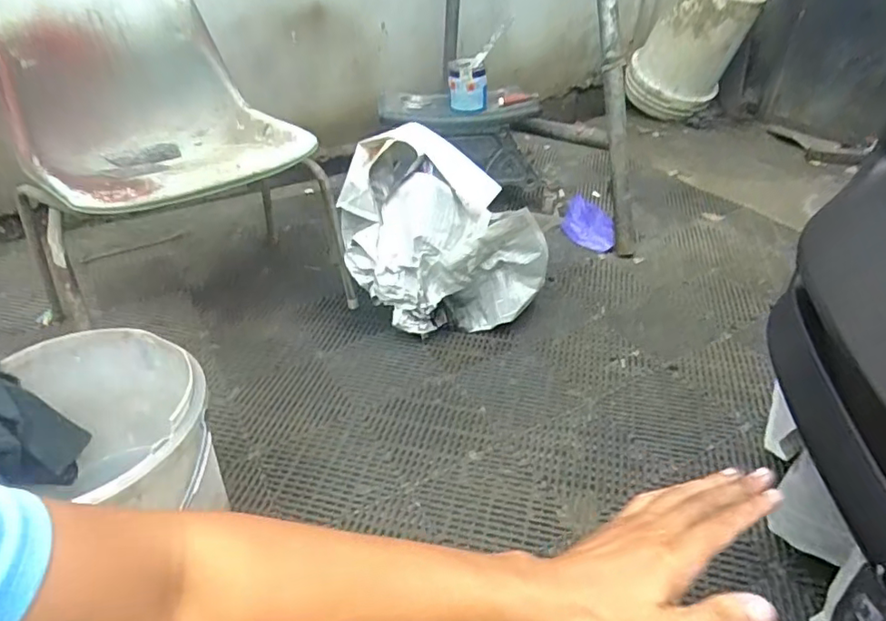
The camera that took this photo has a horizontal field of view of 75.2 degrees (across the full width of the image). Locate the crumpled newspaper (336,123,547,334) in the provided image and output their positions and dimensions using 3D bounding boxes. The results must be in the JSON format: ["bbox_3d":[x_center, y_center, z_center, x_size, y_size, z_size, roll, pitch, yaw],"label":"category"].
[{"bbox_3d":[-0.012,-0.181,1.251,0.394,0.385,0.273,-10,30,-8],"label":"crumpled newspaper"}]

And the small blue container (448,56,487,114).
[{"bbox_3d":[0.066,-0.587,1.512,0.100,0.126,0.064,-6,30,-1],"label":"small blue container"}]

